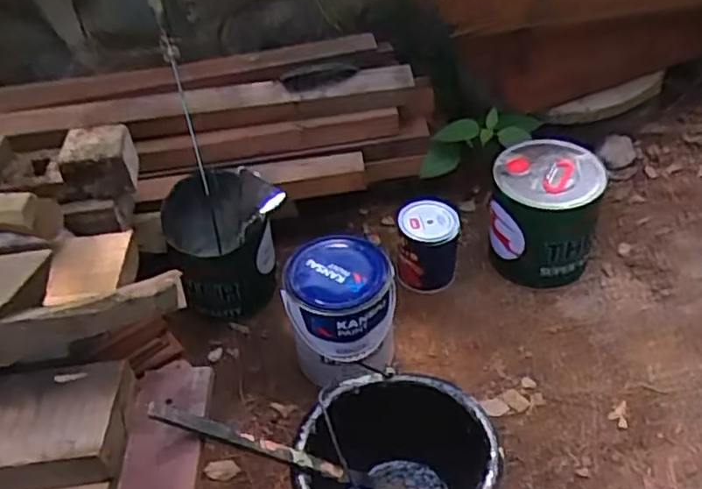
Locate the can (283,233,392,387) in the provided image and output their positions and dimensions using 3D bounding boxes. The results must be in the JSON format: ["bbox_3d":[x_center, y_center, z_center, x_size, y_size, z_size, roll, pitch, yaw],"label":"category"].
[{"bbox_3d":[-0.012,0.115,1.093,0.168,0.216,0.150,-9,44,-3],"label":"can"}]

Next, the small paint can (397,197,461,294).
[{"bbox_3d":[0.139,0.002,1.221,0.112,0.142,0.101,-4,44,2],"label":"small paint can"}]

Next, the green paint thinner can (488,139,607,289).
[{"bbox_3d":[0.342,-0.049,1.215,0.174,0.185,0.203,13,47,19],"label":"green paint thinner can"}]

